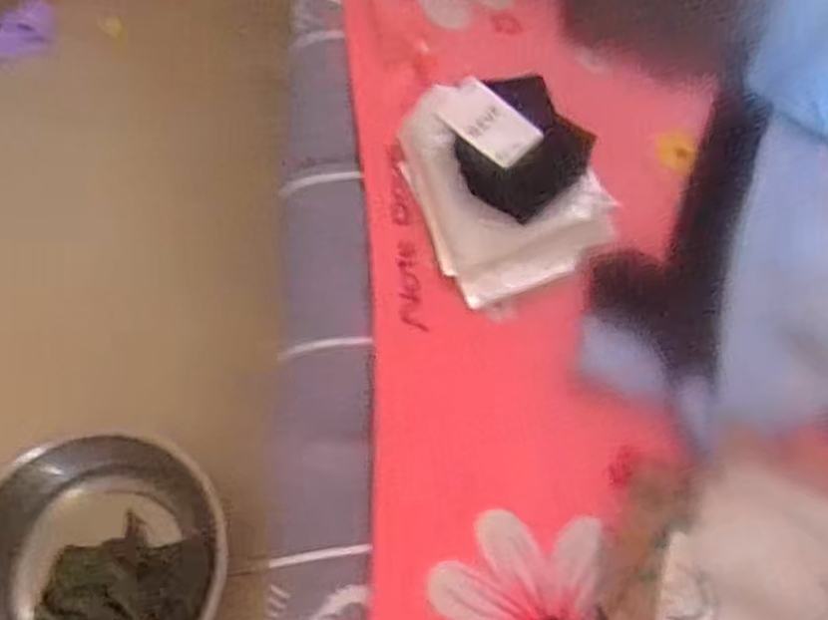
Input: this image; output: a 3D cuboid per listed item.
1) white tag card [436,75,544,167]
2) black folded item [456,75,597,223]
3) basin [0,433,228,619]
[{"bbox_3d":[0.059,-0.150,0.599,0.045,0.006,0.082,-43,69,-6],"label":"white tag card"},{"bbox_3d":[0.080,-0.131,0.606,0.090,0.050,0.110,-29,70,-11],"label":"black folded item"},{"bbox_3d":[-0.387,0.319,0.934,0.320,0.117,0.299,0,67,1],"label":"basin"}]

